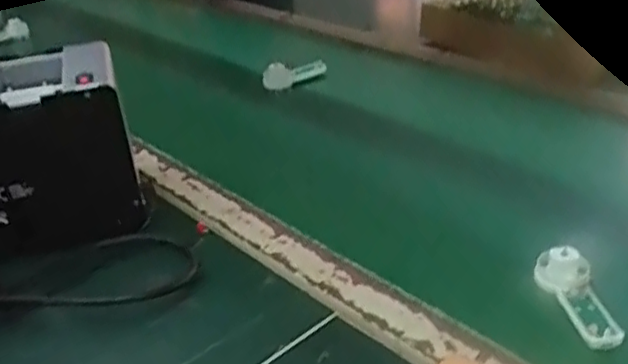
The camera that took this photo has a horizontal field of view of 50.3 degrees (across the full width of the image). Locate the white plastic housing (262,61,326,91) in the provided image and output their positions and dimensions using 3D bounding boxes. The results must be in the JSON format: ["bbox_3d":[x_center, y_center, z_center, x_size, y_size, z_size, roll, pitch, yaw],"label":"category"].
[{"bbox_3d":[-0.029,-0.158,0.957,0.106,0.031,0.025,-25,36,-32],"label":"white plastic housing"}]

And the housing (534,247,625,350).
[{"bbox_3d":[0.197,0.083,0.494,0.033,0.028,0.089,-8,31,-4],"label":"housing"}]

